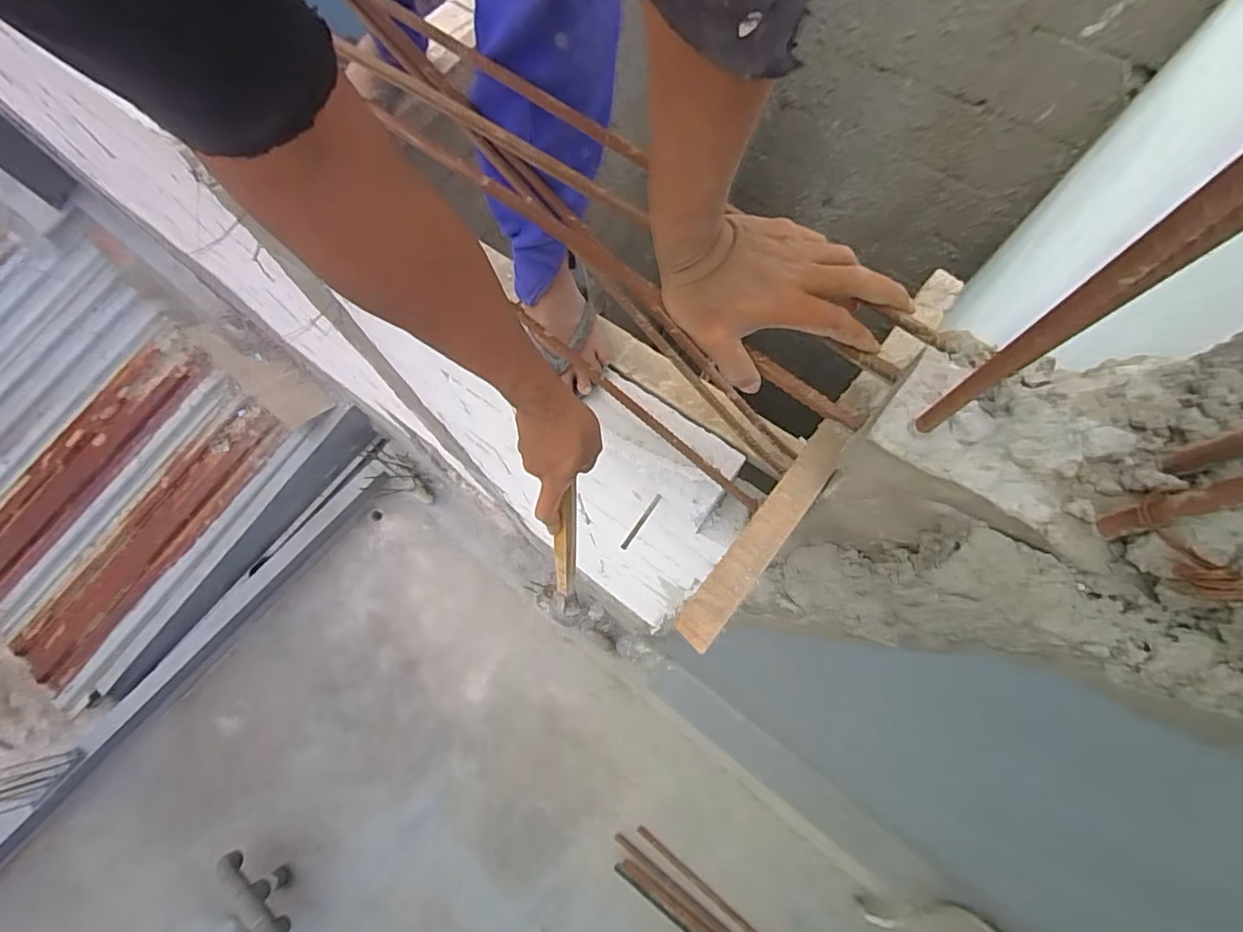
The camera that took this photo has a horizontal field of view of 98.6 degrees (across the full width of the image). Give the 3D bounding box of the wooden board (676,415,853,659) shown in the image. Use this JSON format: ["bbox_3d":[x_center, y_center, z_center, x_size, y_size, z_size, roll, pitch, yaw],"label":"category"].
[{"bbox_3d":[0.111,0.049,0.410,0.031,0.016,0.201,37,75,13],"label":"wooden board"}]

